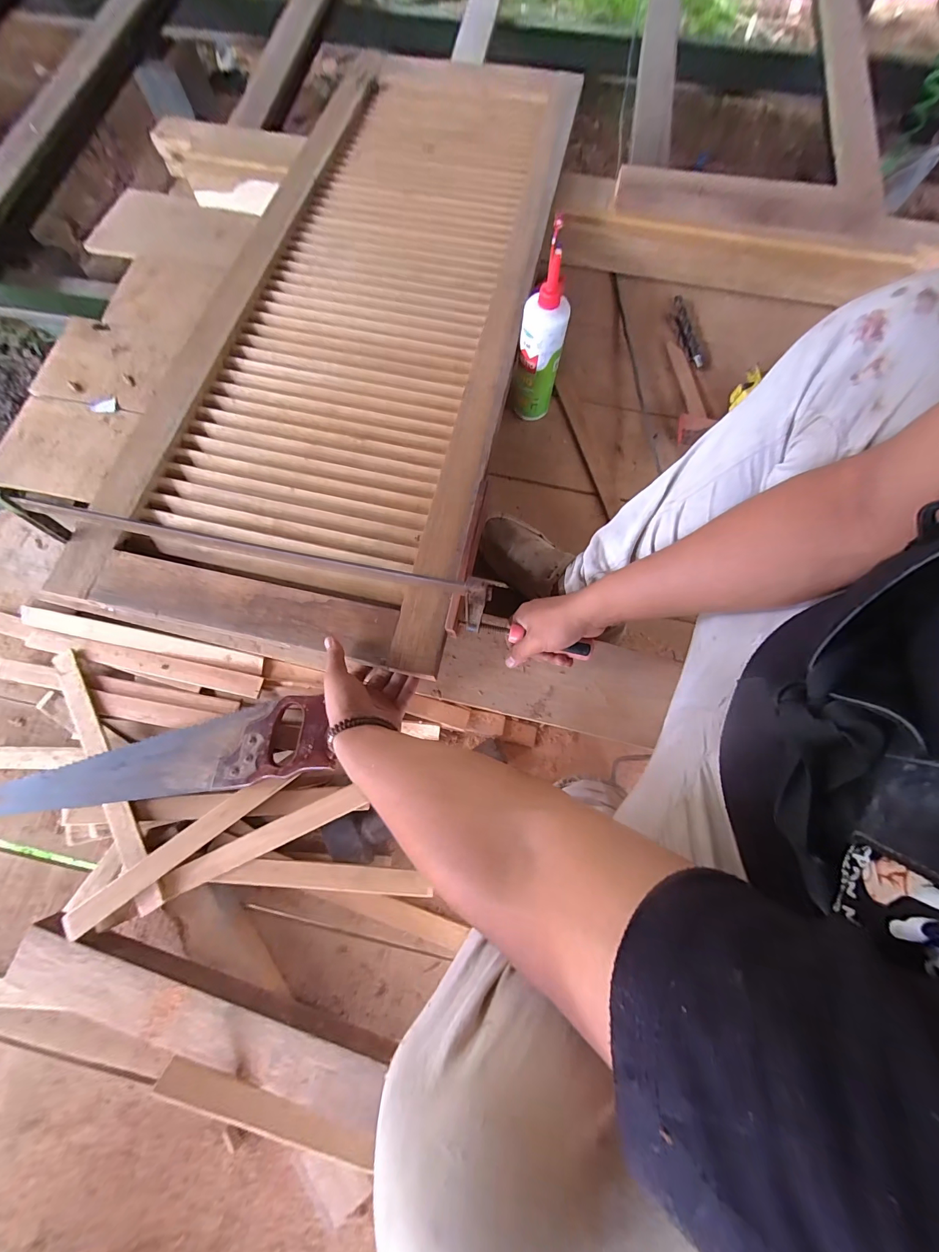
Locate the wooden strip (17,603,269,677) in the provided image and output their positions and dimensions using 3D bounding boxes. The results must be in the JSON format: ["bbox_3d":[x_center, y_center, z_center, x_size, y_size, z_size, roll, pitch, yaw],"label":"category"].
[{"bbox_3d":[-0.501,0.021,0.601,0.396,0.012,0.033,11,75,3],"label":"wooden strip"}]

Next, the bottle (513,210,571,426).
[{"bbox_3d":[0.116,-0.458,0.641,0.067,0.254,0.083,10,75,3],"label":"bottle"}]

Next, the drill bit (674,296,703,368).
[{"bbox_3d":[0.433,-0.593,0.792,0.027,0.011,0.187,-4,75,-1],"label":"drill bit"}]

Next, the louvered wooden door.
[{"bbox_3d":[-0.174,-0.549,0.661,0.515,0.038,1.208,8,72,2],"label":"louvered wooden door"}]

